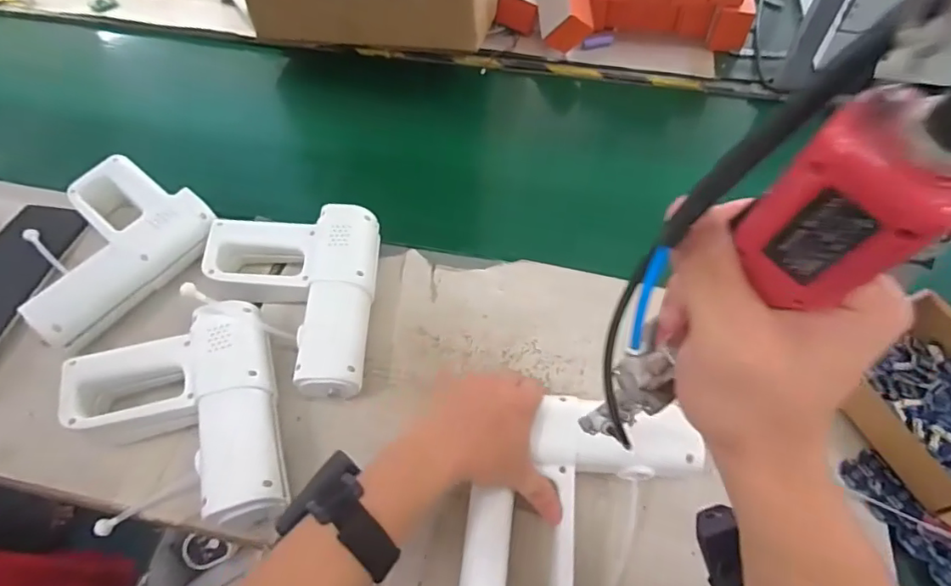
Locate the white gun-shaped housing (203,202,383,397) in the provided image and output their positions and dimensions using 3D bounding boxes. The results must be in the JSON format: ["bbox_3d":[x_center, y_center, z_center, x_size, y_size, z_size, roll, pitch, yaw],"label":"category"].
[{"bbox_3d":[-0.201,0.007,0.571,0.184,0.068,0.213,-1,56,1],"label":"white gun-shaped housing"}]

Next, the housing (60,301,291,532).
[{"bbox_3d":[-0.279,0.123,0.501,0.186,0.063,0.220,-15,57,-8],"label":"housing"}]

